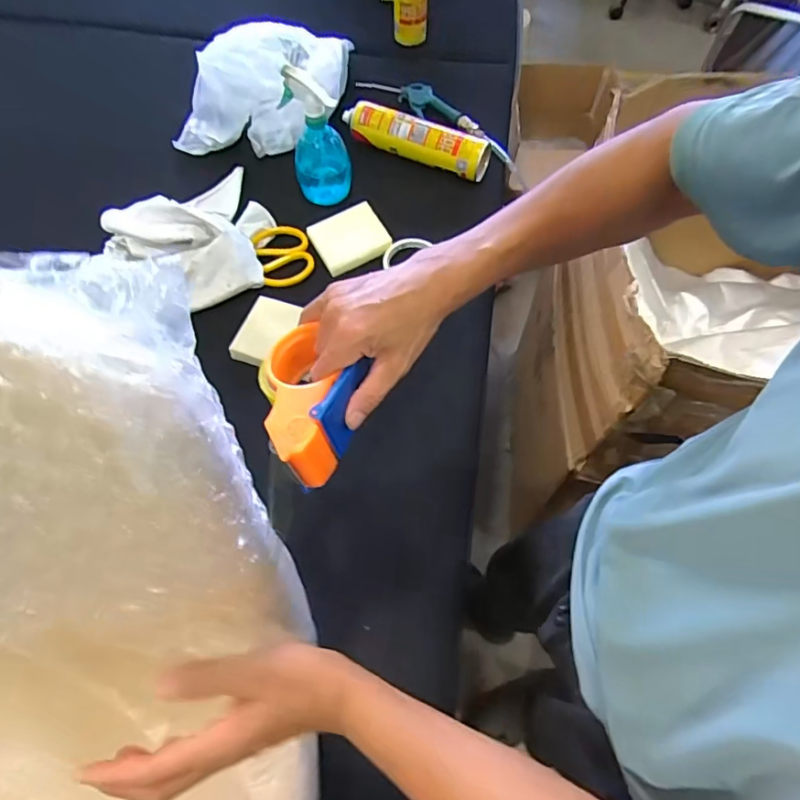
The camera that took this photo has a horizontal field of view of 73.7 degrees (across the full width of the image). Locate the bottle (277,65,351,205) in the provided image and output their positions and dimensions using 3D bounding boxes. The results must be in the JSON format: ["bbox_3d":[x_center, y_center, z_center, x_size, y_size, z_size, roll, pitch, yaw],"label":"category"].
[{"bbox_3d":[-0.129,-0.404,0.837,0.093,0.195,0.072,-5,62,-3],"label":"bottle"}]

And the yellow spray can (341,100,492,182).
[{"bbox_3d":[0.024,-0.450,0.911,0.257,0.064,0.063,22,64,11],"label":"yellow spray can"}]

